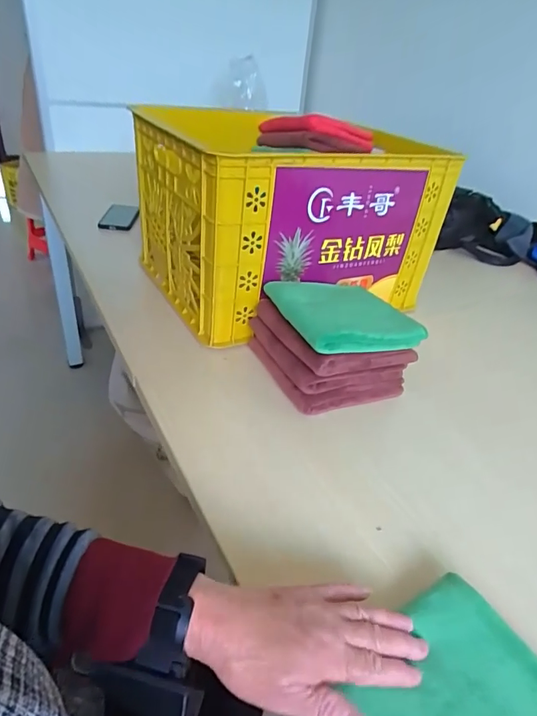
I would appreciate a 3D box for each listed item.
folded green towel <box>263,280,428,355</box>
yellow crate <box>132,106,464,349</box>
[{"bbox_3d":[0.100,-0.066,0.633,0.150,0.030,0.169,-9,37,-23],"label":"folded green towel"},{"bbox_3d":[0.045,-0.272,0.864,0.476,0.271,0.368,-13,39,-27],"label":"yellow crate"}]

